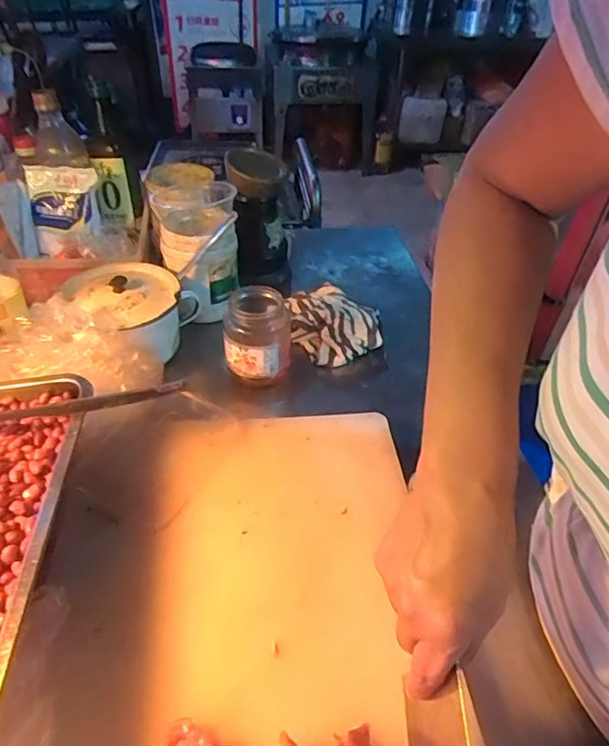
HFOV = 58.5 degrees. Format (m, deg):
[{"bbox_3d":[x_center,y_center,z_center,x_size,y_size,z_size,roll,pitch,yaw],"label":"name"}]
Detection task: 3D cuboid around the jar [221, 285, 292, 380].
[{"bbox_3d":[-0.063,-0.053,0.692,0.079,0.093,0.079,1,41,-1],"label":"jar"}]

